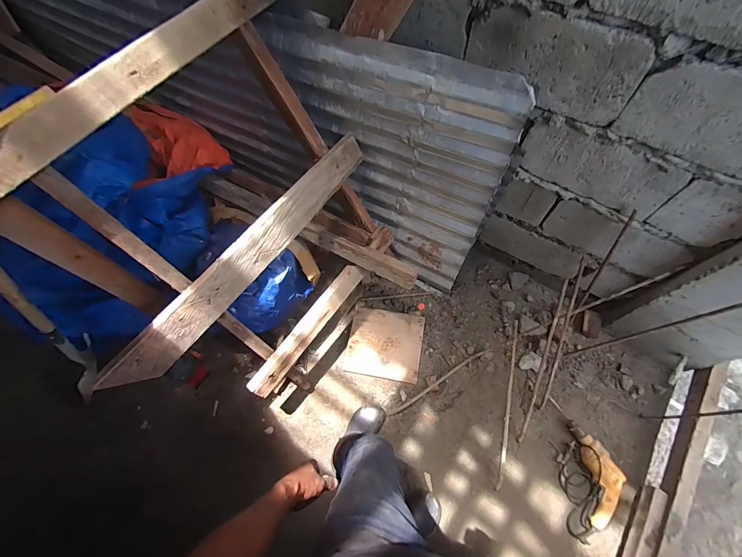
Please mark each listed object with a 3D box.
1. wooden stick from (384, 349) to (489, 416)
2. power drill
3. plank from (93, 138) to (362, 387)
[{"bbox_3d":[0.273,0.403,1.308,0.478,0.017,0.024,-29,67,-10],"label":"wooden stick"},{"bbox_3d":[0.767,0.661,1.156,0.192,0.068,0.430,1,65,4],"label":"power drill"},{"bbox_3d":[-0.344,-0.081,0.995,0.027,0.118,0.977,16,61,51],"label":"plank"}]

